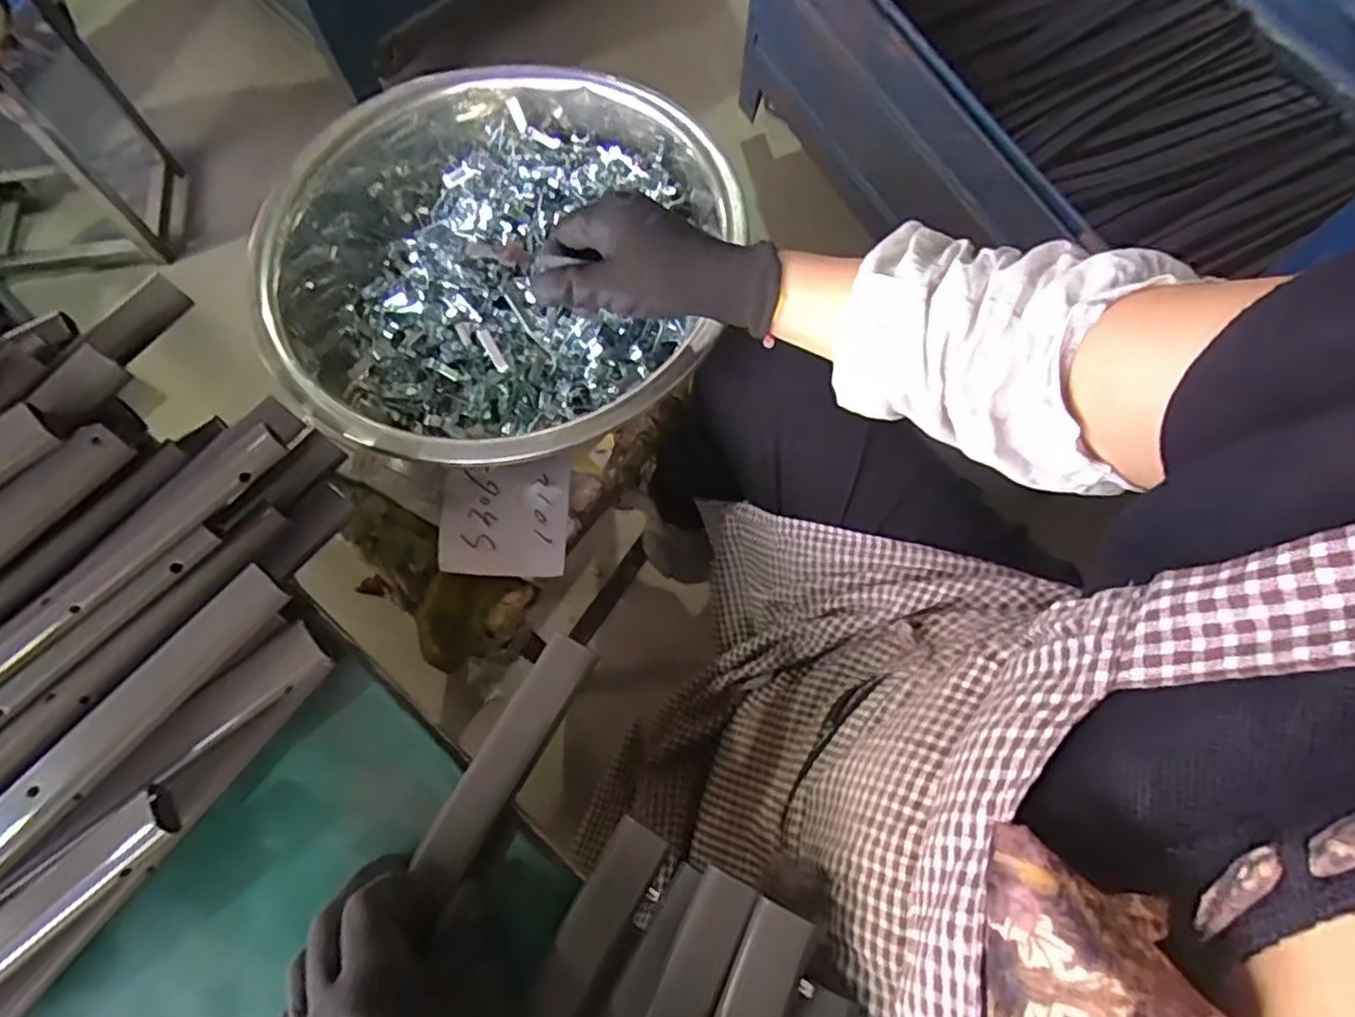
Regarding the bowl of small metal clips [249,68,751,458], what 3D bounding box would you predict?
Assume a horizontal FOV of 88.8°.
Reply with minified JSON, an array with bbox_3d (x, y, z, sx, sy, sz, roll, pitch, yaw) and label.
[{"bbox_3d":[-0.152,-0.206,0.588,0.368,0.101,0.380,0,70,0],"label":"bowl of small metal clips"}]

